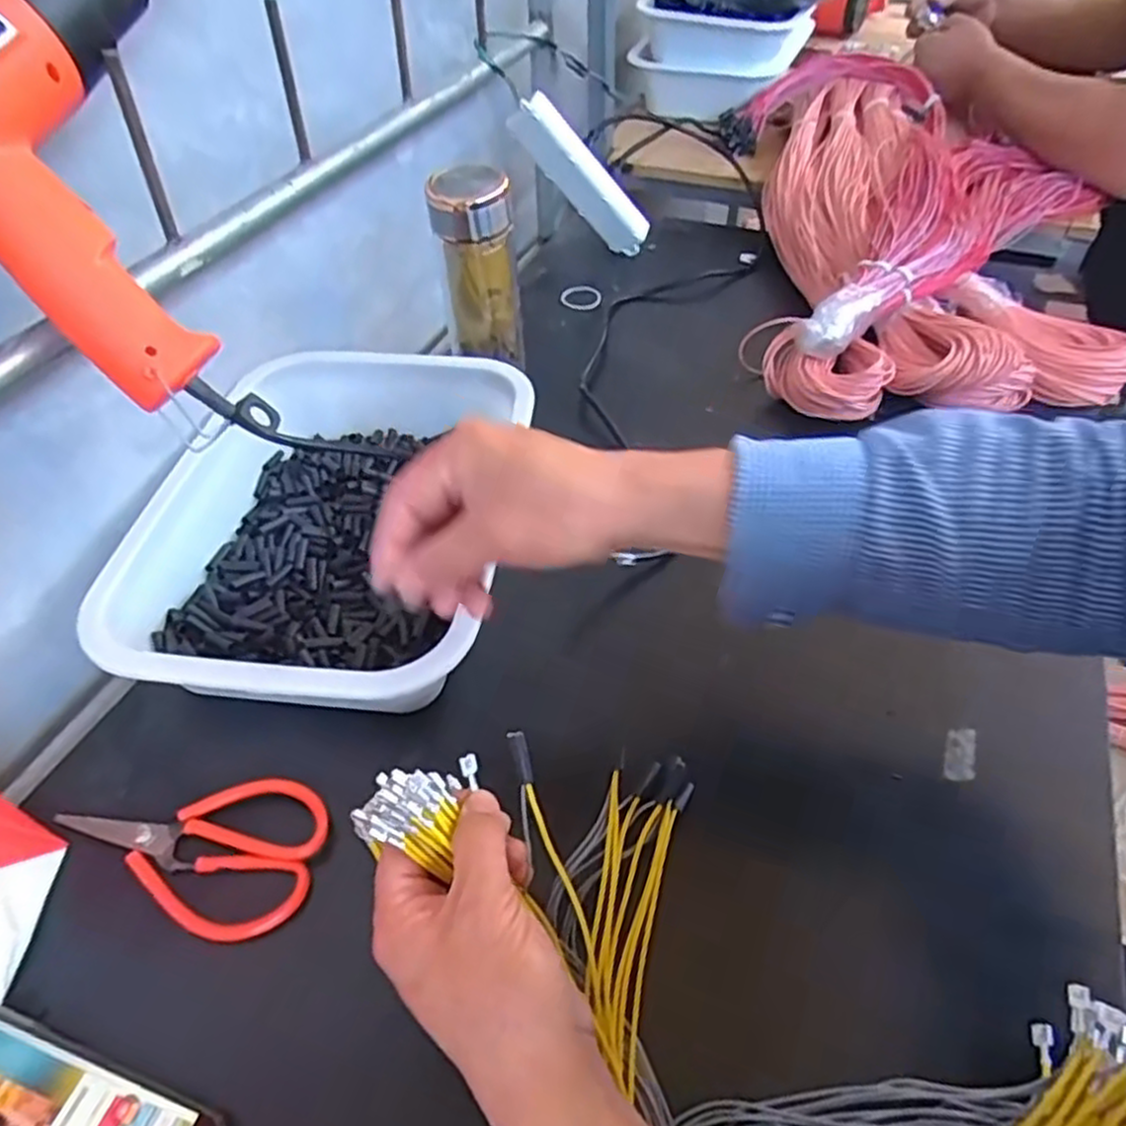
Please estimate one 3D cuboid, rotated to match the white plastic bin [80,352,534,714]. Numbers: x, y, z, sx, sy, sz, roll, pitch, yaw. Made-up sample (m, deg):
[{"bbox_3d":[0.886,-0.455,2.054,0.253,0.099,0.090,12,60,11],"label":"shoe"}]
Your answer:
[{"bbox_3d":[-0.159,-0.029,0.544,0.223,0.076,0.318,3,48,7],"label":"white plastic bin"}]

